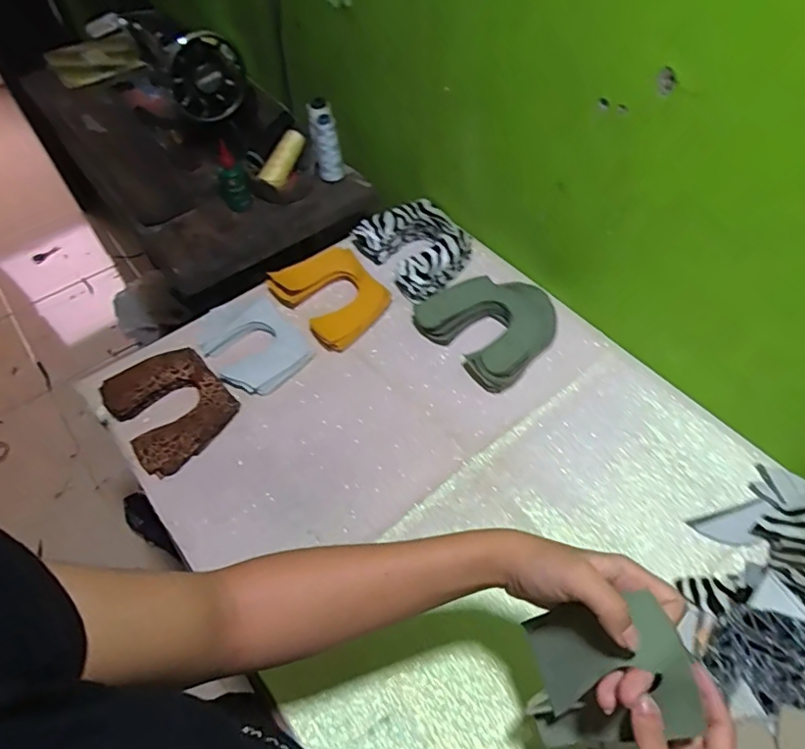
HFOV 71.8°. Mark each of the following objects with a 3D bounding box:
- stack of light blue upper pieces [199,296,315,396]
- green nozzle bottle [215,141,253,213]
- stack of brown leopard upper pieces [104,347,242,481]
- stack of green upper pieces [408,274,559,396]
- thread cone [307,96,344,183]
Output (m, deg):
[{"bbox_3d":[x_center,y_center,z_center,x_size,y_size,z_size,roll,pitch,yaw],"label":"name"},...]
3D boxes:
[{"bbox_3d":[-0.212,-0.046,0.776,0.116,0.029,0.165,-37,60,-21],"label":"stack of light blue upper pieces"},{"bbox_3d":[-0.287,-0.329,0.934,0.046,0.102,0.039,-20,56,-10],"label":"green nozzle bottle"},{"bbox_3d":[-0.298,0.038,0.717,0.129,0.029,0.160,-37,60,-21],"label":"stack of brown leopard upper pieces"},{"bbox_3d":[0.130,-0.078,0.779,0.177,0.039,0.172,-35,60,-20],"label":"stack of green upper pieces"},{"bbox_3d":[-0.134,-0.405,0.971,0.046,0.138,0.041,-14,30,-6],"label":"thread cone"}]

